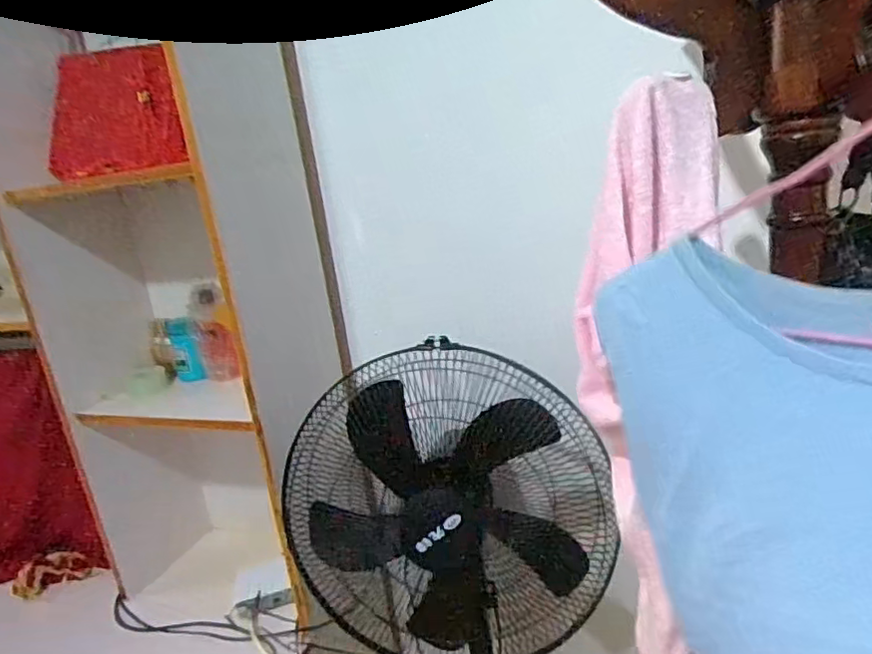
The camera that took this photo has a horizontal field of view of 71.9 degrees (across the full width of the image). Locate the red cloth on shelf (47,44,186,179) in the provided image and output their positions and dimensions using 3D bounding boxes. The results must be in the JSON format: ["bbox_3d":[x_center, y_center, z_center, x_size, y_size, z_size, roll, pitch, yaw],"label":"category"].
[{"bbox_3d":[-0.534,-0.357,0.994,0.209,0.190,0.043,-17,18,-32],"label":"red cloth on shelf"}]

